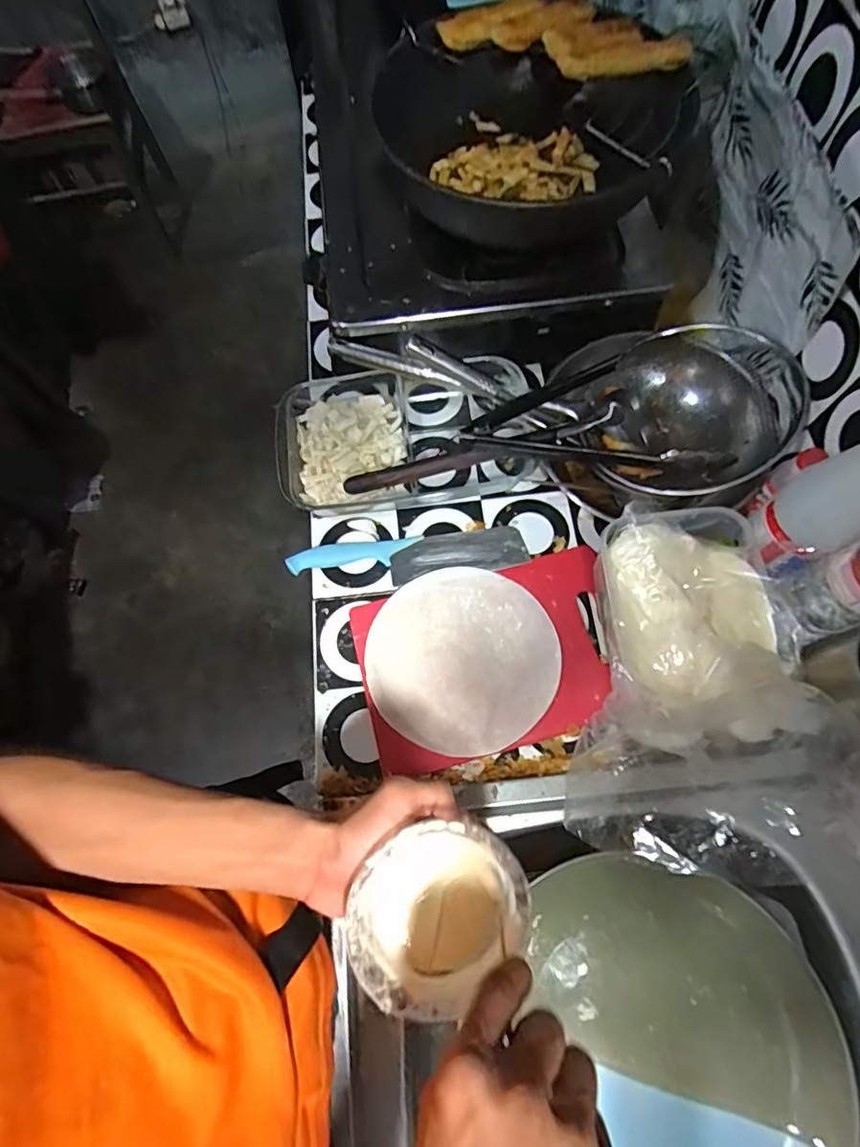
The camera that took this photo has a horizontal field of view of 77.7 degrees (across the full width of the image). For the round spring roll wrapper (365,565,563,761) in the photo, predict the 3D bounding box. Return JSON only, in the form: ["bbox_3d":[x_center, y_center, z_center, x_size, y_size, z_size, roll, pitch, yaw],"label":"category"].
[{"bbox_3d":[0.033,0.087,0.551,0.190,0.010,0.186,-1,70,2],"label":"round spring roll wrapper"}]

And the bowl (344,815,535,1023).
[{"bbox_3d":[0.005,0.210,0.344,0.110,0.055,0.102,1,86,-8],"label":"bowl"}]

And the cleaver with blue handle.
[{"bbox_3d":[-0.023,-0.018,0.593,0.257,0.021,0.058,-6,69,0],"label":"cleaver with blue handle"}]

